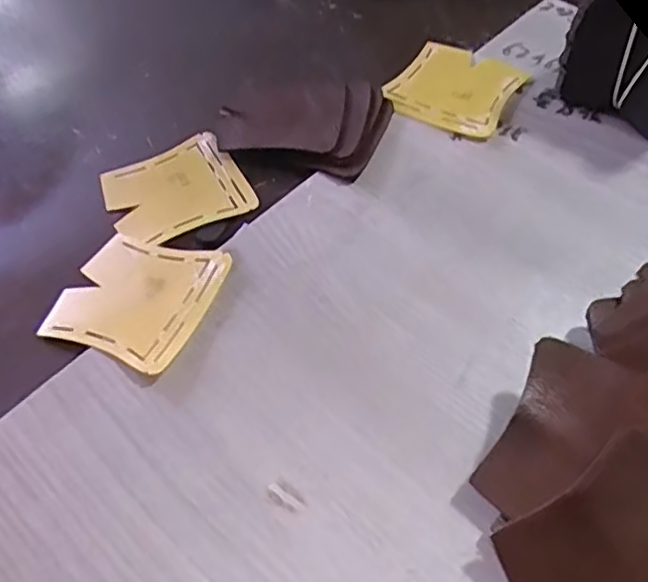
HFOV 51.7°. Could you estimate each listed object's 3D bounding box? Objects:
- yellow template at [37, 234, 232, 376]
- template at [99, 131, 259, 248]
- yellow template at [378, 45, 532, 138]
[{"bbox_3d":[-0.098,0.003,0.348,0.078,0.006,0.075,15,54,20],"label":"yellow template"},{"bbox_3d":[-0.087,-0.060,0.397,0.079,0.008,0.072,-24,56,-15],"label":"template"},{"bbox_3d":[0.087,-0.135,0.441,0.075,0.004,0.080,27,58,20],"label":"yellow template"}]

